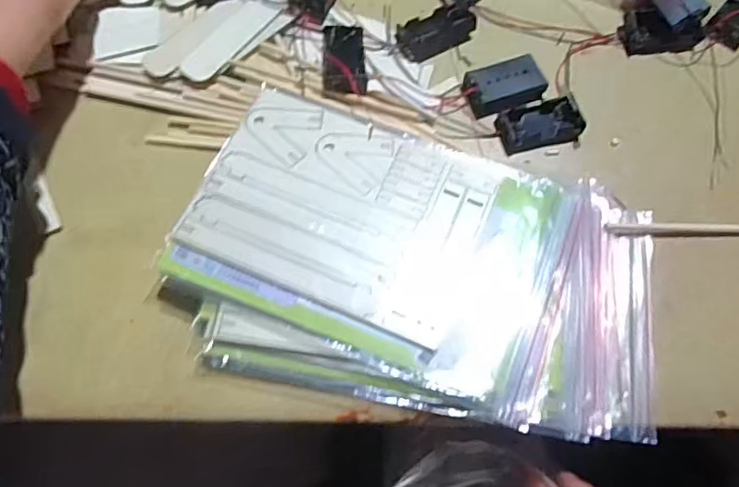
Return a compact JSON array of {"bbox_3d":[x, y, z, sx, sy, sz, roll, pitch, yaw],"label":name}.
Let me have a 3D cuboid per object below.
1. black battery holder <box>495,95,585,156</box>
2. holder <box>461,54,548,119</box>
[{"bbox_3d":[0.129,-0.091,0.422,0.061,0.012,0.035,-12,66,-8],"label":"black battery holder"},{"bbox_3d":[0.105,-0.124,0.436,0.061,0.014,0.038,-17,67,-10],"label":"holder"}]

